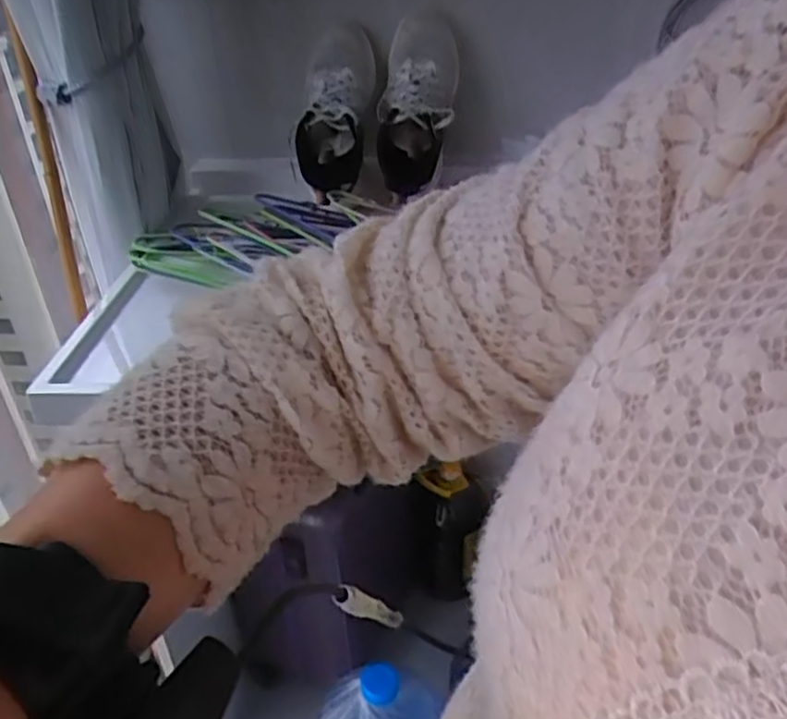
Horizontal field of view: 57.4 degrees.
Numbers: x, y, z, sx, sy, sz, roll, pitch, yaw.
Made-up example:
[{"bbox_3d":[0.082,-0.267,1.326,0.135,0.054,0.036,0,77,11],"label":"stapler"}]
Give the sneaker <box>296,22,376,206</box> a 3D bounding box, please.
[{"bbox_3d":[-0.097,-0.387,1.168,0.109,0.115,0.306,4,76,10],"label":"sneaker"}]

